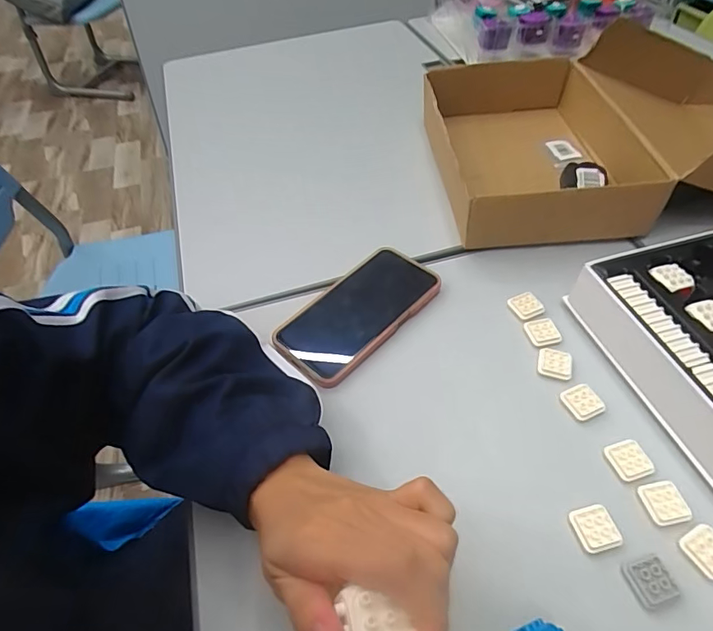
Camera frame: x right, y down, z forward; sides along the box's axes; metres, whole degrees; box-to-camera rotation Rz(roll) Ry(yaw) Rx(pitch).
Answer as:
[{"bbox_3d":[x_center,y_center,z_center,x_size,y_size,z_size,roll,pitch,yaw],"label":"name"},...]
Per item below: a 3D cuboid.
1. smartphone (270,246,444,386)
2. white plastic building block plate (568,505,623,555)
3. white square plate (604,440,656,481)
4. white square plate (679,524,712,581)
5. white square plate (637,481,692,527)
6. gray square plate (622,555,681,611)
[{"bbox_3d":[0.002,-0.006,0.456,0.083,0.017,0.170,37,60,28],"label":"smartphone"},{"bbox_3d":[0.165,0.148,0.318,0.026,0.009,0.028,-12,51,-8],"label":"white plastic building block plate"},{"bbox_3d":[0.207,0.111,0.349,0.026,0.009,0.028,-14,51,-9],"label":"white square plate"},{"bbox_3d":[0.235,0.157,0.306,0.026,0.006,0.029,-20,52,-15],"label":"white square plate"},{"bbox_3d":[0.220,0.134,0.328,0.025,0.008,0.028,-9,50,-6],"label":"white square plate"},{"bbox_3d":[0.191,0.171,0.296,0.027,0.007,0.026,-13,51,-9],"label":"gray square plate"}]

